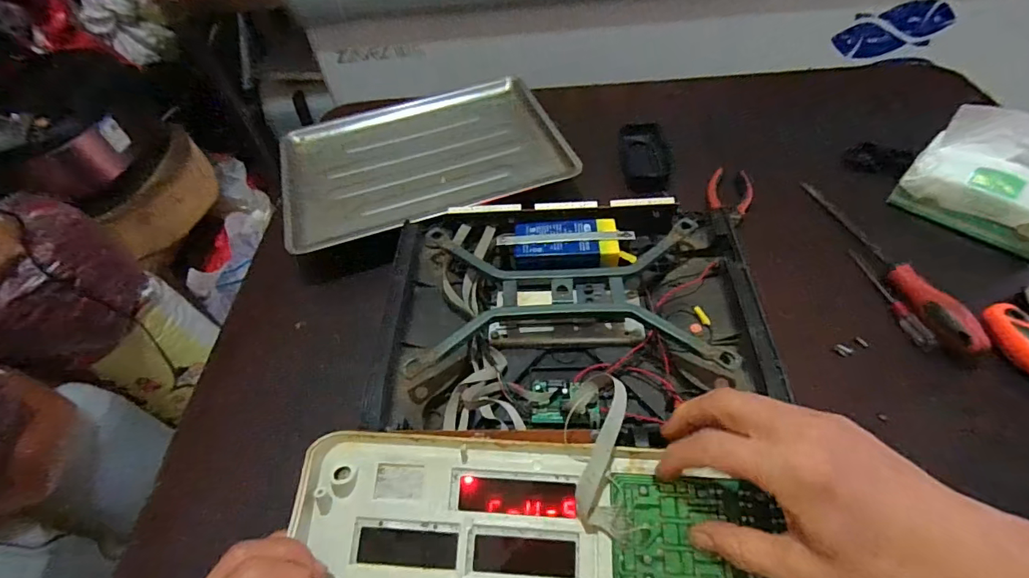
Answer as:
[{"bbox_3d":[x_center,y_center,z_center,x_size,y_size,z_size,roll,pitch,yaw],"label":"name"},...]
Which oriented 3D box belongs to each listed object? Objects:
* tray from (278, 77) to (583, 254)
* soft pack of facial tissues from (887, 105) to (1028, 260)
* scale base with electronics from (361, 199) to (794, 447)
[{"bbox_3d":[-0.126,-0.180,0.640,0.337,0.039,0.289,-18,45,-9],"label":"tray"},{"bbox_3d":[0.493,-0.110,0.495,0.143,0.097,0.072,35,62,27],"label":"soft pack of facial tissues"},{"bbox_3d":[0.049,0.021,0.440,0.328,0.054,0.272,-2,52,3],"label":"scale base with electronics"}]

